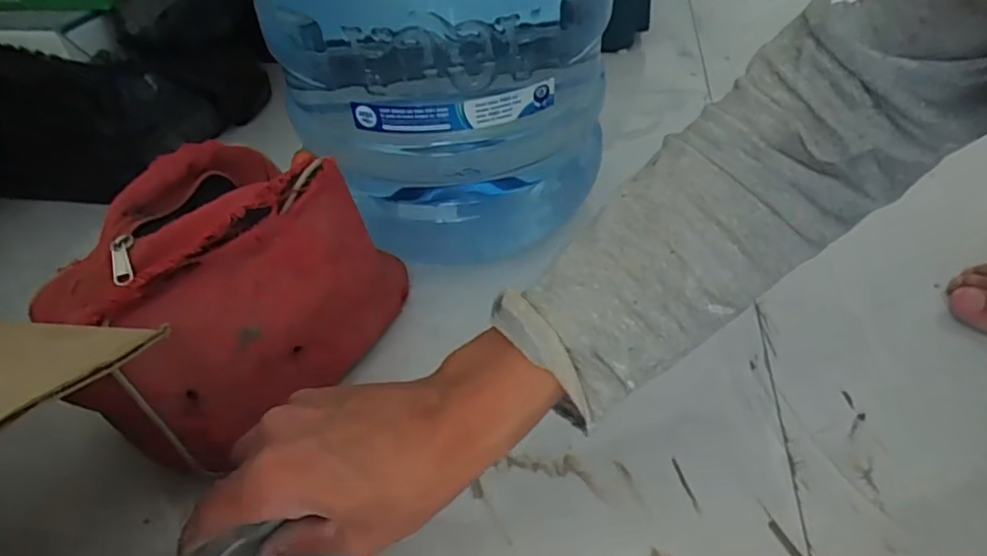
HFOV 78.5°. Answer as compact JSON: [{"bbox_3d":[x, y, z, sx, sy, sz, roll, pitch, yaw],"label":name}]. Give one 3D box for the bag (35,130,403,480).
[{"bbox_3d":[-0.178,0.005,0.411,0.164,0.131,0.207,19,47,23],"label":"bag"}]

